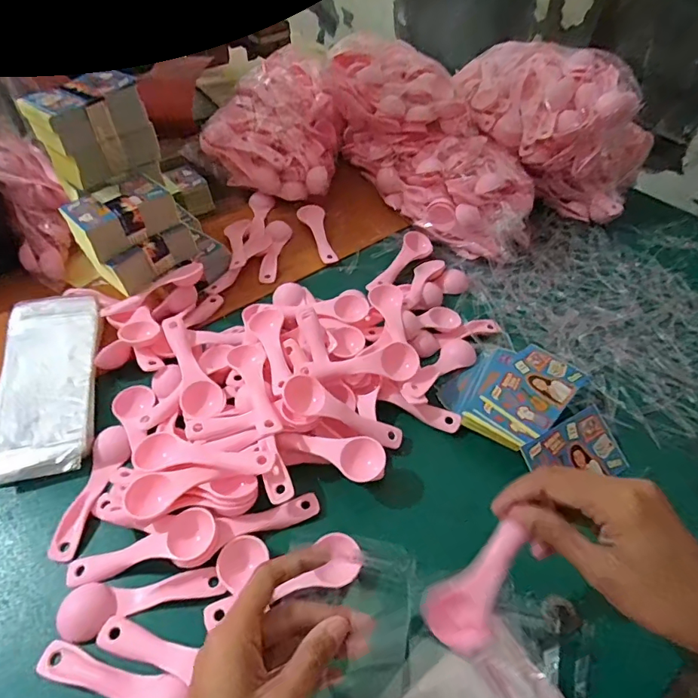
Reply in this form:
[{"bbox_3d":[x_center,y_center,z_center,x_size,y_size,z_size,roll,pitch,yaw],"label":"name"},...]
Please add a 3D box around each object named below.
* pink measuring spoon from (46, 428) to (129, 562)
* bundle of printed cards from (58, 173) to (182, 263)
[{"bbox_3d":[-0.211,0.114,0.378,0.028,0.017,0.106,7,49,4],"label":"pink measuring spoon"},{"bbox_3d":[-0.233,-0.136,0.472,0.063,0.034,0.096,36,57,25],"label":"bundle of printed cards"}]

